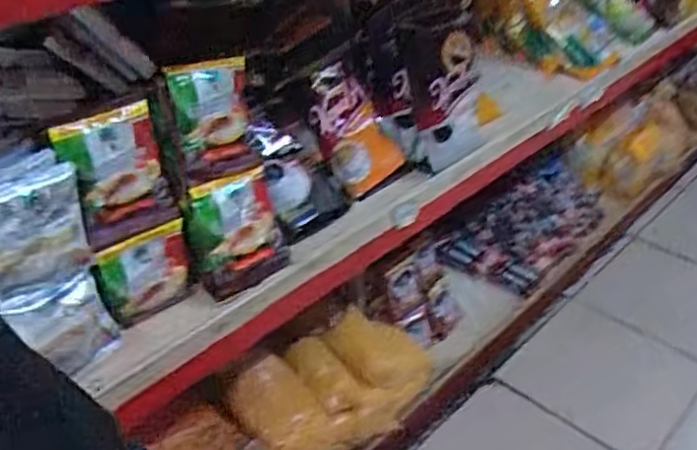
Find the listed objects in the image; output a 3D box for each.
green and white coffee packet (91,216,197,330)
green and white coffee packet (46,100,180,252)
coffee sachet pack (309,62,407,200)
[{"bbox_3d":[-0.199,0.050,0.646,0.092,0.083,0.016,-27,43,-31],"label":"green and white coffee packet"},{"bbox_3d":[-0.212,-0.045,0.606,0.087,0.112,0.033,-28,43,-32],"label":"green and white coffee packet"},{"bbox_3d":[0.001,-0.122,0.835,0.094,0.156,0.018,-38,17,-28],"label":"coffee sachet pack"}]

